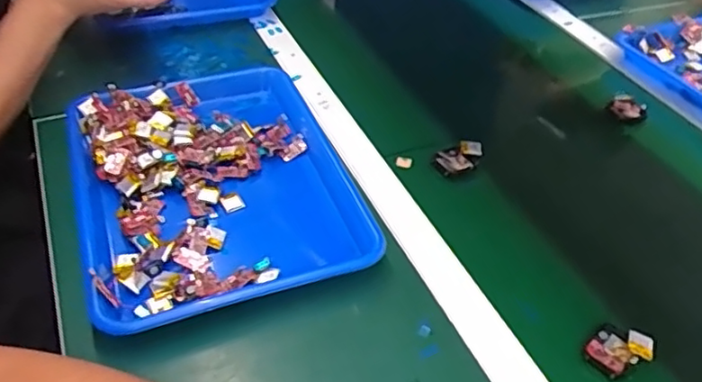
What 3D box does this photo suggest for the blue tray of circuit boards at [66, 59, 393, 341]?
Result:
[{"bbox_3d":[-0.139,-0.016,0.621,0.258,0.042,0.332,-13,45,-18],"label":"blue tray of circuit boards"}]

